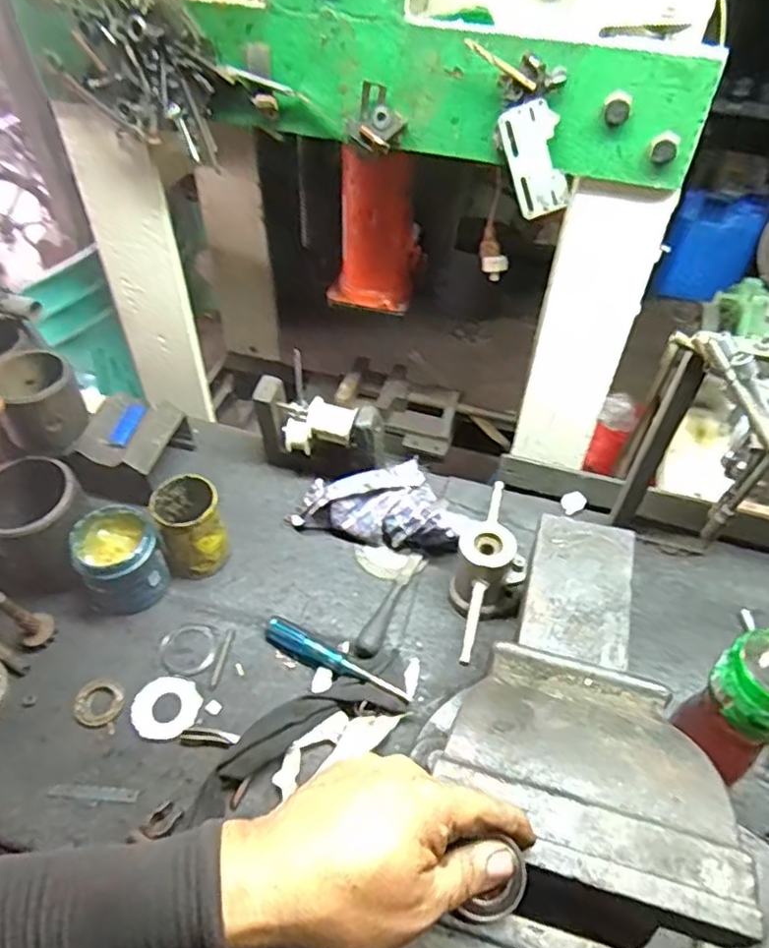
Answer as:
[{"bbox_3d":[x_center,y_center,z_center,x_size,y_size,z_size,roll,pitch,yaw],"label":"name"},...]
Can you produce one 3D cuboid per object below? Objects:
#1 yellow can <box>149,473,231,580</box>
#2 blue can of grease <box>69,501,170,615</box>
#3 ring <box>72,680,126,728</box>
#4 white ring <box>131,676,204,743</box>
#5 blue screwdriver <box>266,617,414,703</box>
[{"bbox_3d":[-0.235,0.063,0.811,0.073,0.122,0.079,1,48,-1],"label":"yellow can"},{"bbox_3d":[-0.315,0.108,0.794,0.094,0.118,0.093,-29,55,-25],"label":"blue can of grease"},{"bbox_3d":[-0.312,0.250,0.724,0.052,0.012,0.049,1,48,-1],"label":"ring"},{"bbox_3d":[-0.239,0.256,0.725,0.069,0.009,0.070,1,48,-1],"label":"white ring"},{"bbox_3d":[-0.057,0.213,0.744,0.185,0.033,0.029,27,53,20],"label":"blue screwdriver"}]

